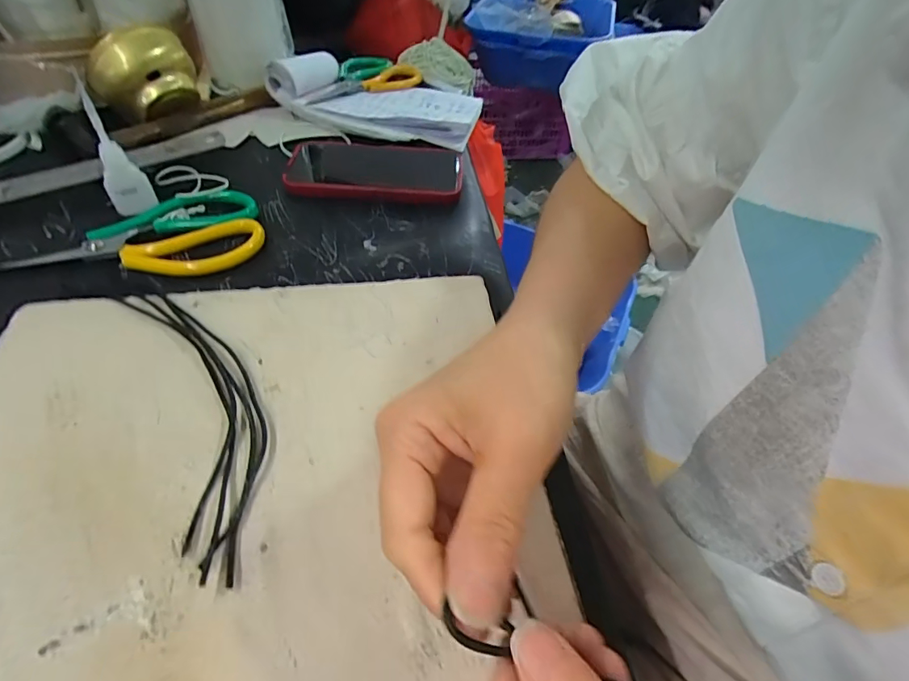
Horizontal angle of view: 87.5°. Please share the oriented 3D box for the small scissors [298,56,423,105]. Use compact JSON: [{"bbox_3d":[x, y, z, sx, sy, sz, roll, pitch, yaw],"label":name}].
[{"bbox_3d":[-0.123,-0.324,0.590,0.076,0.019,0.198,32,52,21],"label":"small scissors"}]

